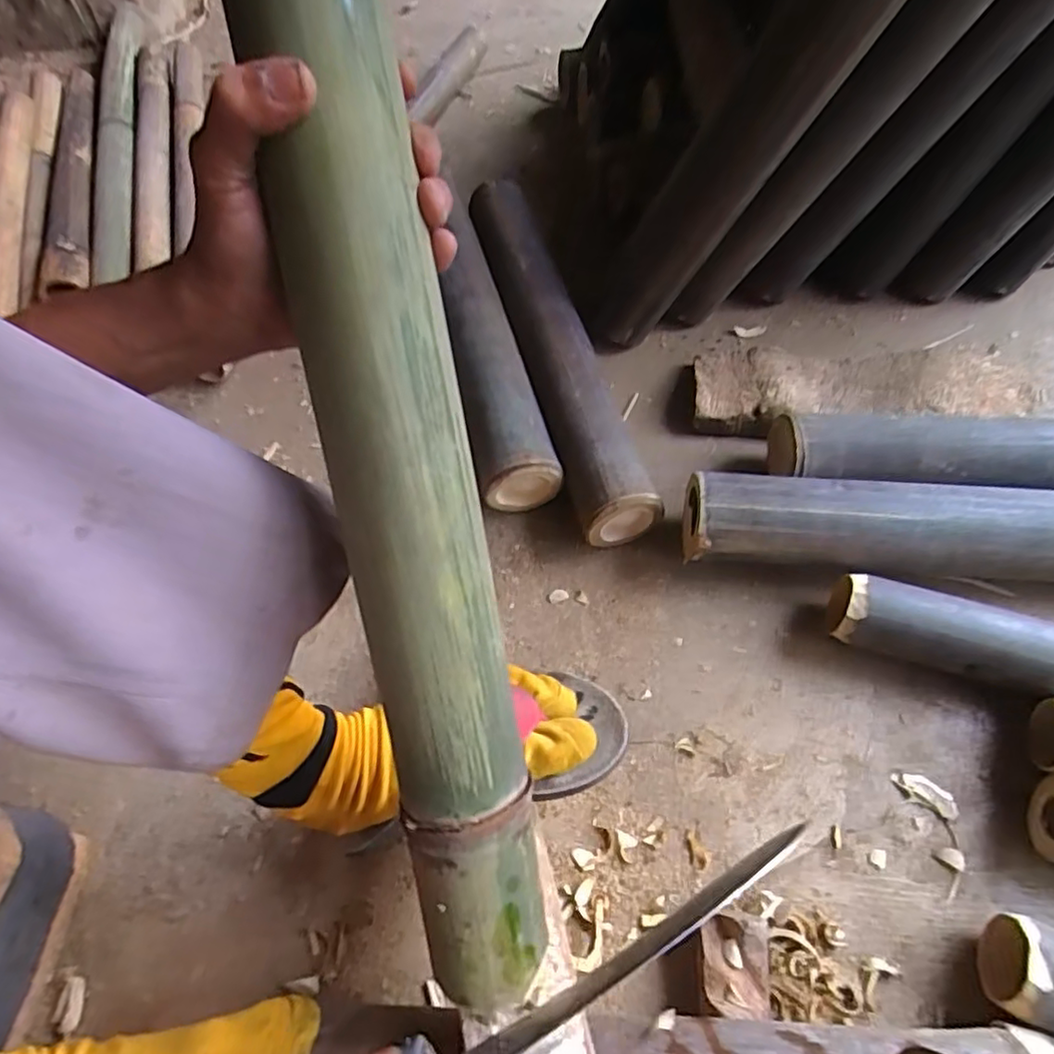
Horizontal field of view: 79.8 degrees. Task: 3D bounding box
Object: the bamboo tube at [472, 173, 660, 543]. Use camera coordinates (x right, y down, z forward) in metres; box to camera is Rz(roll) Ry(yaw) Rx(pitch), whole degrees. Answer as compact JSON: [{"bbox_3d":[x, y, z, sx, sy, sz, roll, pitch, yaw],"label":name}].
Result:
[{"bbox_3d":[0.027,-0.210,0.708,0.078,0.088,0.509,-14,60,-5],"label":"bamboo tube"}]

